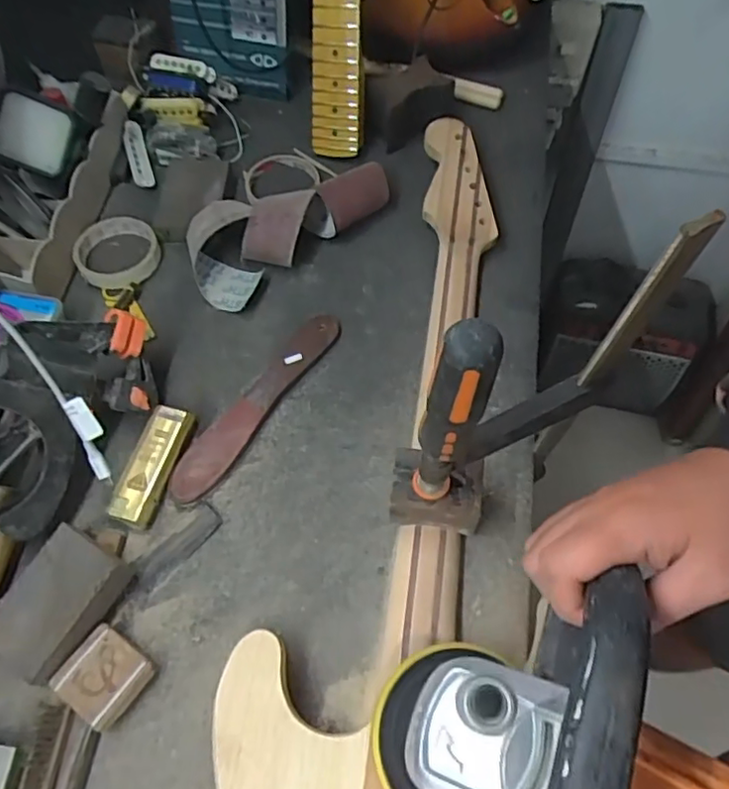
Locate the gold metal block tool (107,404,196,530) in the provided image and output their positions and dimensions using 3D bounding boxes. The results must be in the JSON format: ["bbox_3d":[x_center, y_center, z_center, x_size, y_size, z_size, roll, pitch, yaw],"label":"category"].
[{"bbox_3d":[-0.187,0.063,0.545,0.039,0.016,0.108,15,64,8],"label":"gold metal block tool"}]

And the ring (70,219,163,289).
[{"bbox_3d":[-0.262,-0.151,0.653,0.085,0.019,0.088,0,63,0],"label":"ring"}]

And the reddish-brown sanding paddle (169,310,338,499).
[{"bbox_3d":[-0.099,0.007,0.577,0.037,0.008,0.224,34,68,16],"label":"reddish-brown sanding paddle"}]

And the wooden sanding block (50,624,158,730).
[{"bbox_3d":[-0.195,0.213,0.464,0.055,0.027,0.055,32,67,15],"label":"wooden sanding block"}]

